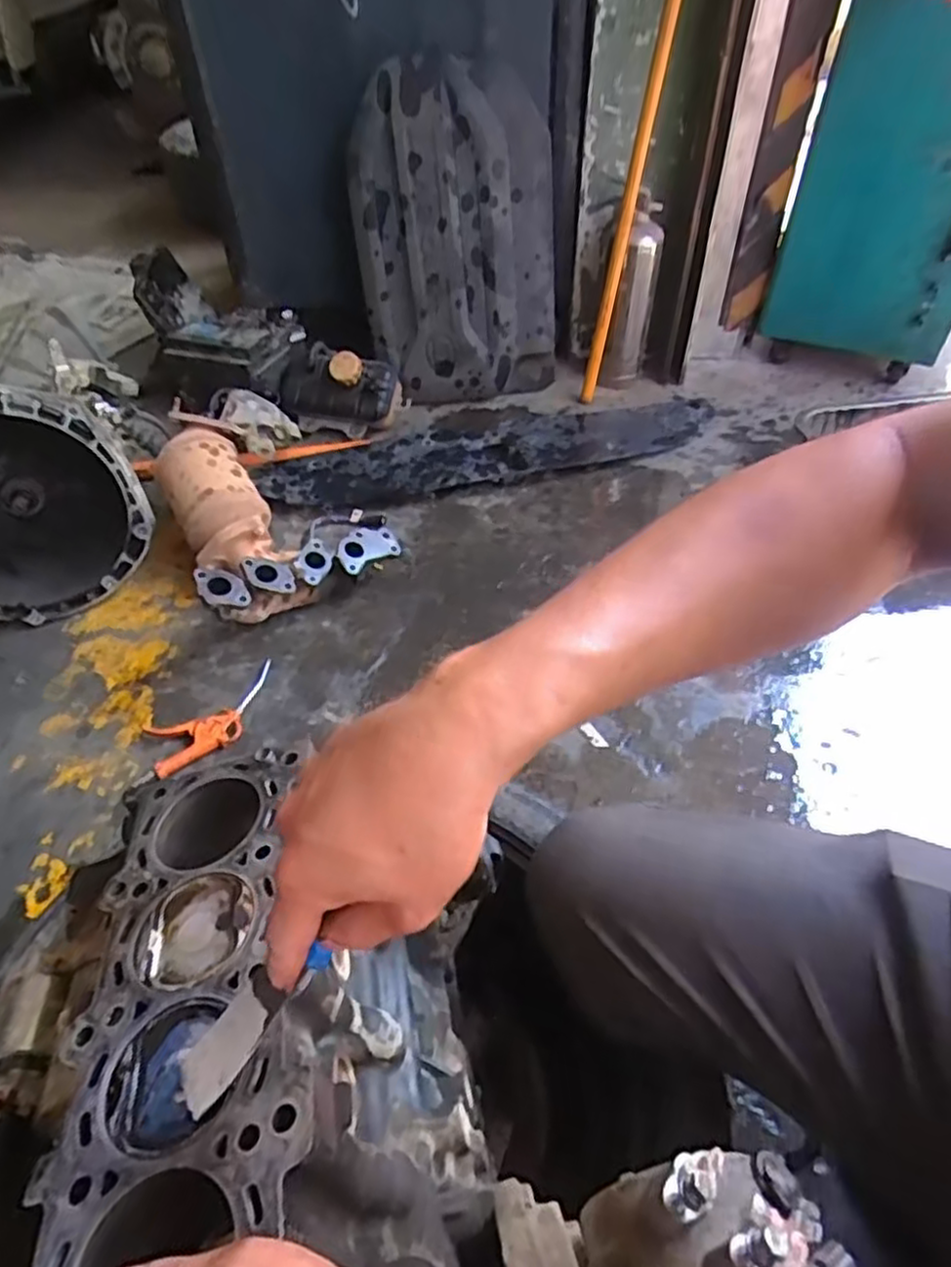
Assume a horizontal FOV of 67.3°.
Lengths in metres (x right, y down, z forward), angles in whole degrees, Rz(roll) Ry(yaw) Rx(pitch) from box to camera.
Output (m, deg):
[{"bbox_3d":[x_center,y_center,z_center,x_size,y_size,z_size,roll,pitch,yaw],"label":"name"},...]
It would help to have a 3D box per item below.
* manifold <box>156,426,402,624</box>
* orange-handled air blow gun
[{"bbox_3d":[-0.304,-0.185,1.138,0.306,0.174,0.368,-22,49,-16],"label":"manifold"},{"bbox_3d":[-0.351,0.117,0.979,0.186,0.030,0.111,-27,50,-20],"label":"orange-handled air blow gun"}]

